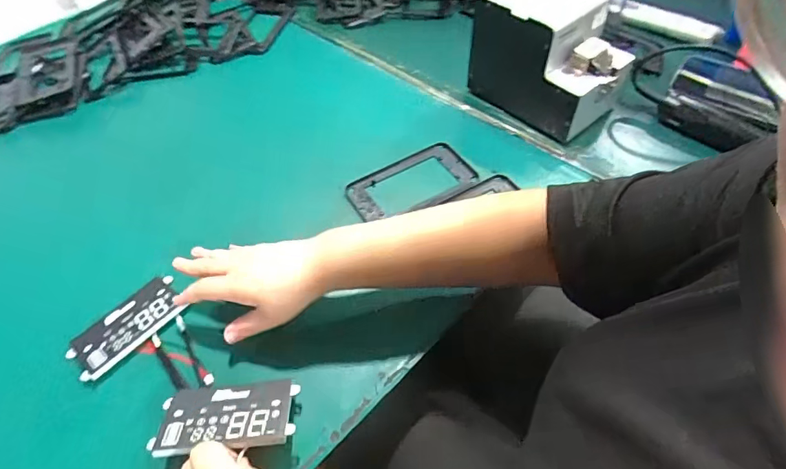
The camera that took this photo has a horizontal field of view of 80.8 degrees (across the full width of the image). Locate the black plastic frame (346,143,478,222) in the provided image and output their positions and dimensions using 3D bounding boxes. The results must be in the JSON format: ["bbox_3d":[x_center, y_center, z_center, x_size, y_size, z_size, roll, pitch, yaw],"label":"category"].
[{"bbox_3d":[0.023,-0.065,0.577,0.152,0.008,0.083,-27,55,-15],"label":"black plastic frame"}]

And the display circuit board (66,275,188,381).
[{"bbox_3d":[-0.280,0.094,0.486,0.066,0.012,0.115,32,62,26],"label":"display circuit board"}]

